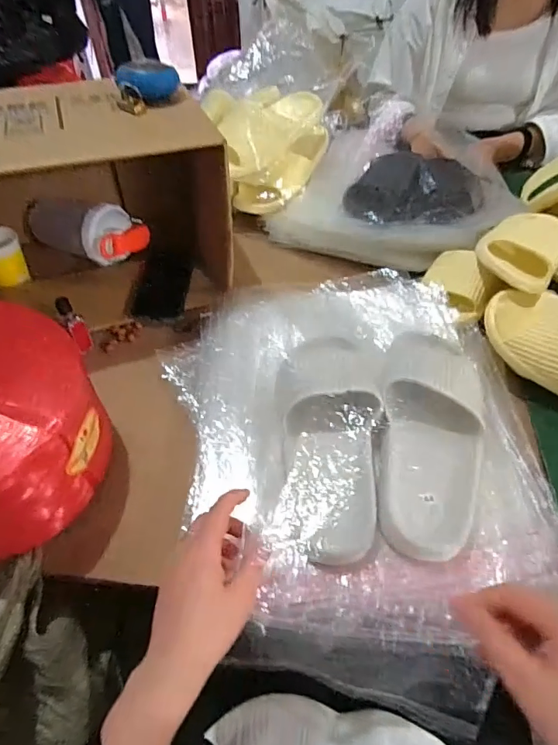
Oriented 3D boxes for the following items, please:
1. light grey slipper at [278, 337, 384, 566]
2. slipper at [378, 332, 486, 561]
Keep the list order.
[{"bbox_3d":[0.049,0.071,0.466,0.105,0.063,0.230,5,48,6],"label":"light grey slipper"},{"bbox_3d":[0.168,0.048,0.502,0.108,0.061,0.287,11,49,11],"label":"slipper"}]

